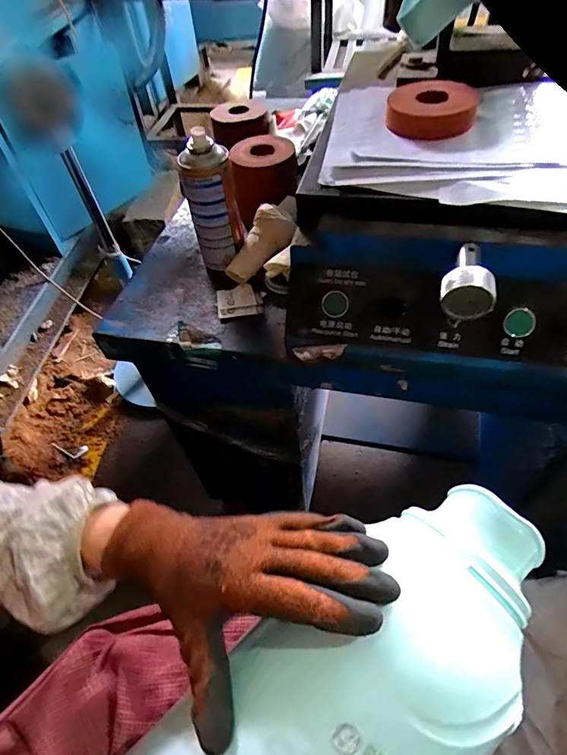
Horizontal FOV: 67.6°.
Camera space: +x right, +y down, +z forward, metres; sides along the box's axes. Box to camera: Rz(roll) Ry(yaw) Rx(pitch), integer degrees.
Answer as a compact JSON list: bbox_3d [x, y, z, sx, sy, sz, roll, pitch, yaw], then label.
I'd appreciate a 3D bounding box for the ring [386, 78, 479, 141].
[{"bbox_3d":[0.166,-0.301,0.474,0.096,0.030,0.079,3,53,7],"label":"ring"}]

